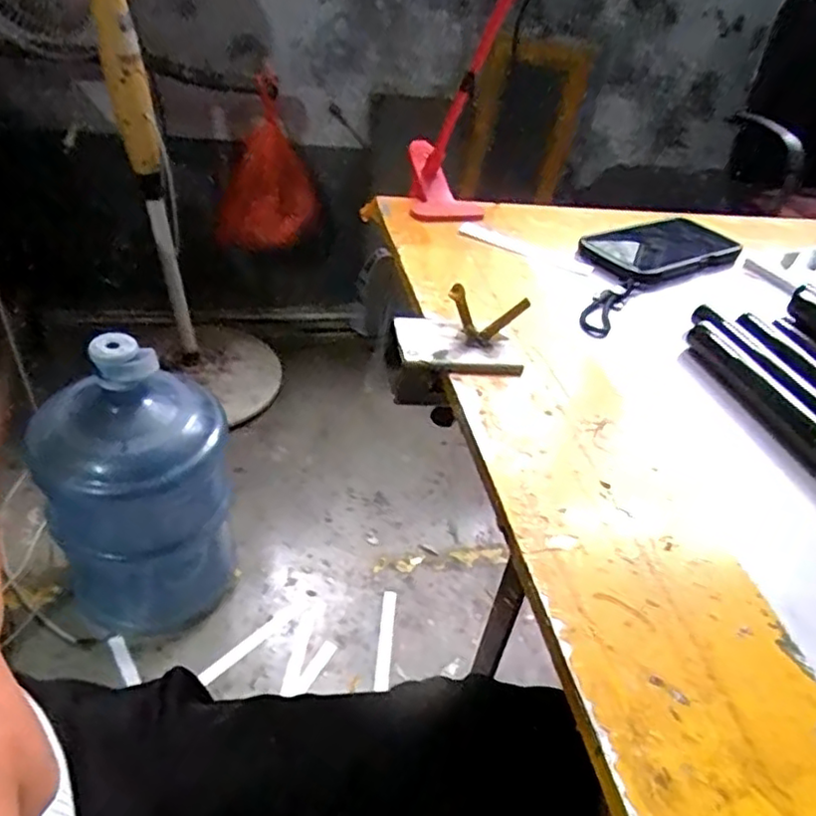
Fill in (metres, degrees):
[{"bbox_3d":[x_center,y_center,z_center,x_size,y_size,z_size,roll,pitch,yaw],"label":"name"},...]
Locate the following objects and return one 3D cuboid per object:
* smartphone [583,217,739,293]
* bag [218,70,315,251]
[{"bbox_3d":[0.233,-0.149,0.605,0.160,0.019,0.090,-18,47,-27],"label":"smartphone"},{"bbox_3d":[-0.323,-0.531,1.467,0.230,0.332,0.113,1,38,-9],"label":"bag"}]

